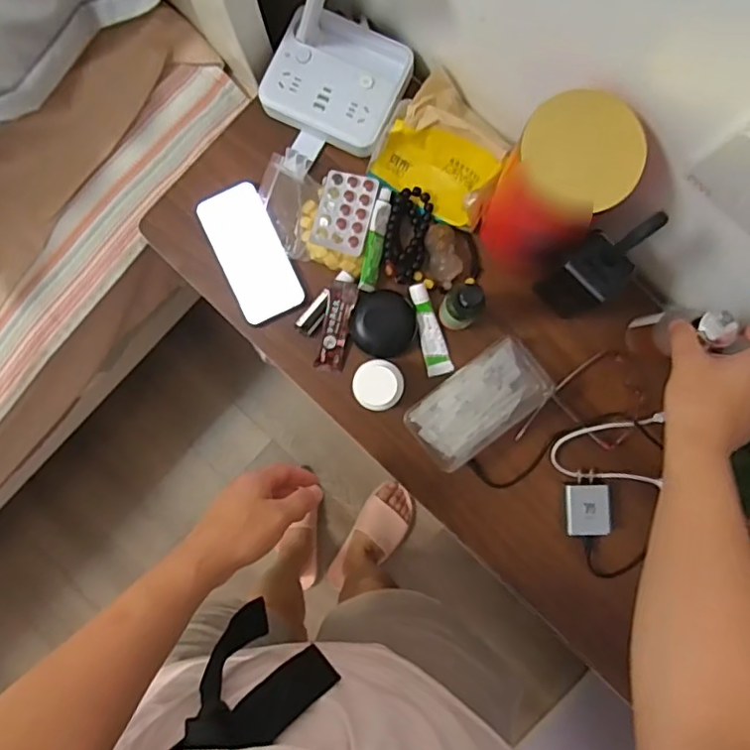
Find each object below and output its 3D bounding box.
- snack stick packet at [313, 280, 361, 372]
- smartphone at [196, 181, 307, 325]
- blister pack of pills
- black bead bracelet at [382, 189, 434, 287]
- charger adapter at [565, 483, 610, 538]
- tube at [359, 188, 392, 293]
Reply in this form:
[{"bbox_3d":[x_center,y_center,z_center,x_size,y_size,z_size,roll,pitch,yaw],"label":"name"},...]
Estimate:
[{"bbox_3d":[-0.041,-0.052,0.634,0.030,0.008,0.100,14,104,3],"label":"snack stick packet"},{"bbox_3d":[-0.137,-0.135,0.643,0.071,0.009,0.147,-24,93,-5],"label":"smartphone"},{"bbox_3d":[-0.032,-0.175,0.620,0.057,0.009,0.084,15,82,3],"label":"blister pack of pills"},{"bbox_3d":[0.034,-0.151,0.632,0.044,0.014,0.099,12,97,3],"label":"black bead bracelet"},{"bbox_3d":[0.226,0.144,0.620,0.044,0.025,0.054,2,78,1],"label":"charger adapter"},{"bbox_3d":[0.002,-0.146,0.626,0.018,0.016,0.111,11,91,2],"label":"tube"}]

